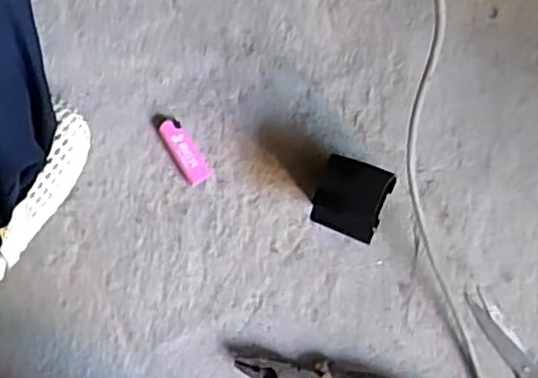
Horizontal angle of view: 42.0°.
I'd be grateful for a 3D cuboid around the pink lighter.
[{"bbox_3d":[-0.081,-0.037,0.641,0.023,0.009,0.072,-34,88,-2],"label":"pink lighter"}]

